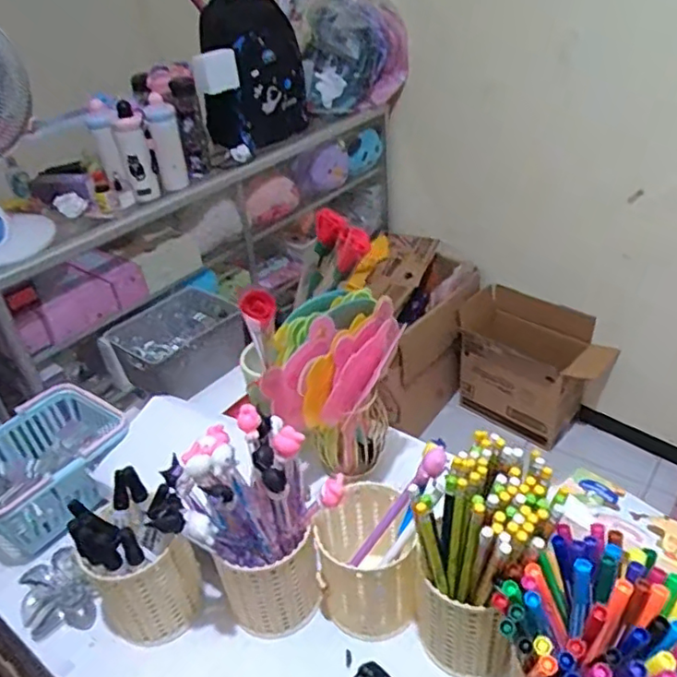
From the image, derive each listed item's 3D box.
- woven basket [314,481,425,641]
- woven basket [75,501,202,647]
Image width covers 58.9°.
[{"bbox_3d":[0.022,0.183,0.501,0.076,0.110,0.081,-4,35,3],"label":"woven basket"},{"bbox_3d":[-0.164,0.202,0.514,0.076,0.107,0.072,-4,35,3],"label":"woven basket"}]

